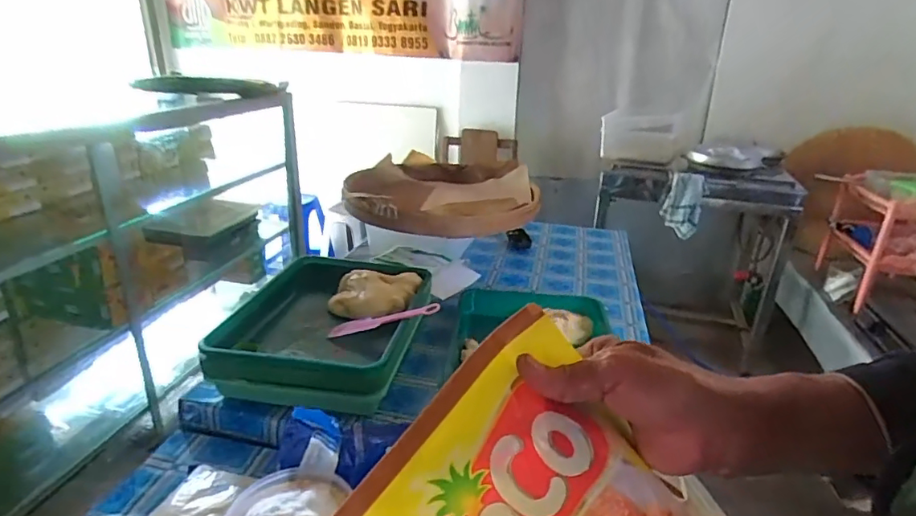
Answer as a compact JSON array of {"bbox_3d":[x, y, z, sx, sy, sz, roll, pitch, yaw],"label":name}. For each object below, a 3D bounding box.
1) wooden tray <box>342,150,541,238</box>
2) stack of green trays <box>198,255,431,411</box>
[{"bbox_3d":[-0.039,-0.164,1.304,0.453,0.095,0.524,1,23,-4],"label":"wooden tray"},{"bbox_3d":[-0.212,0.098,0.885,0.291,0.075,0.388,5,23,6],"label":"stack of green trays"}]

